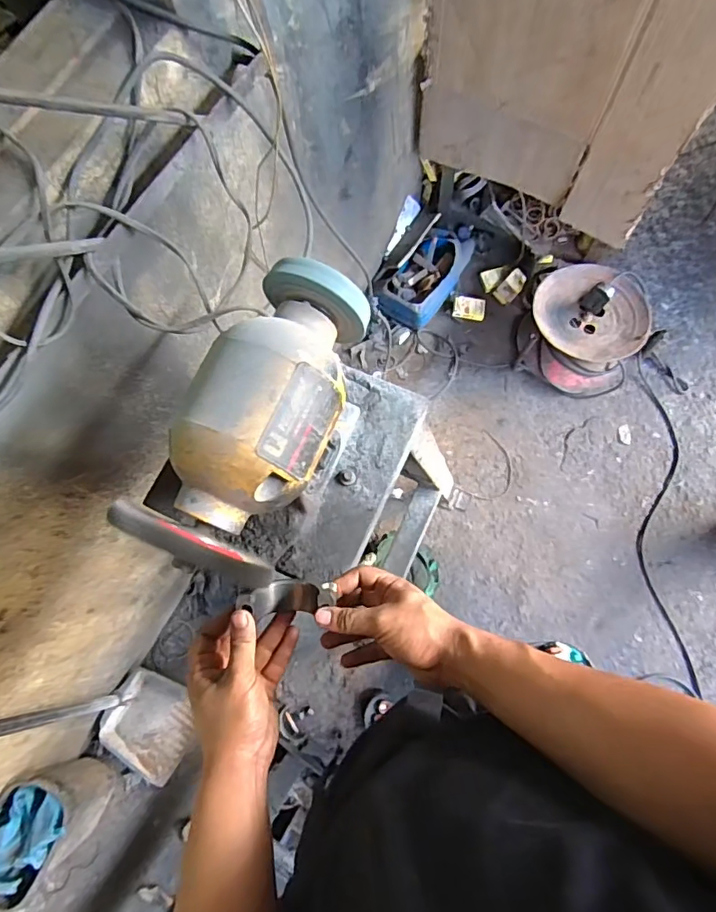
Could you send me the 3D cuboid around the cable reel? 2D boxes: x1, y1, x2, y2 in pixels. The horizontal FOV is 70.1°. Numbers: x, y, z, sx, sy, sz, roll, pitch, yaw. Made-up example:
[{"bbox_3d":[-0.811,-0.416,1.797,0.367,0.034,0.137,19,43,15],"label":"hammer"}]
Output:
[{"bbox_3d":[0.596,-0.333,1.359,0.308,0.217,0.290,5,74,8],"label":"cable reel"}]

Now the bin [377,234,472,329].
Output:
[{"bbox_3d":[0.197,-0.526,1.490,0.163,0.095,0.312,32,79,14],"label":"bin"}]

